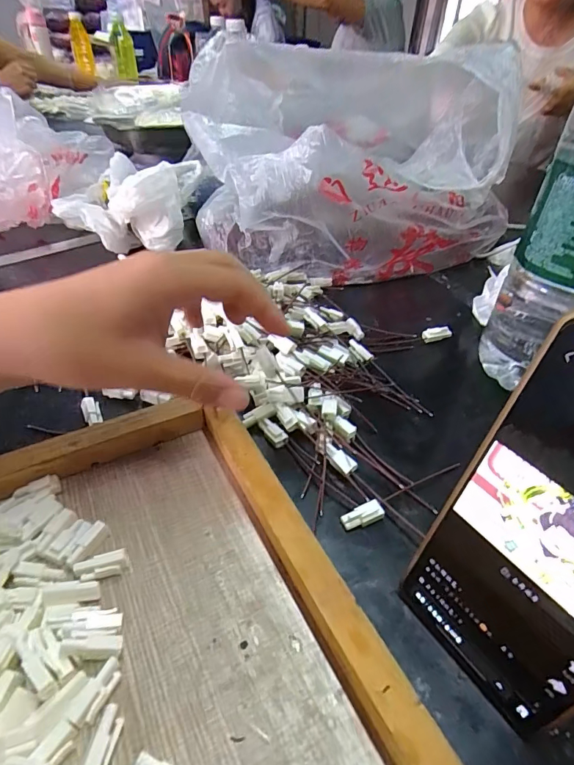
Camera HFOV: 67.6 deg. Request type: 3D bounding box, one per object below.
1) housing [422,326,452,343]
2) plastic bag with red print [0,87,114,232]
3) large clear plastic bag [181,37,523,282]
[{"bbox_3d":[0.142,-0.046,0.406,0.027,0.011,0.007,-11,40,2],"label":"housing"},{"bbox_3d":[-0.353,-0.284,0.565,0.178,0.122,0.182,14,42,11],"label":"plastic bag with red print"},{"bbox_3d":[0.077,-0.255,0.495,0.342,0.194,0.221,-13,43,-20],"label":"large clear plastic bag"}]

